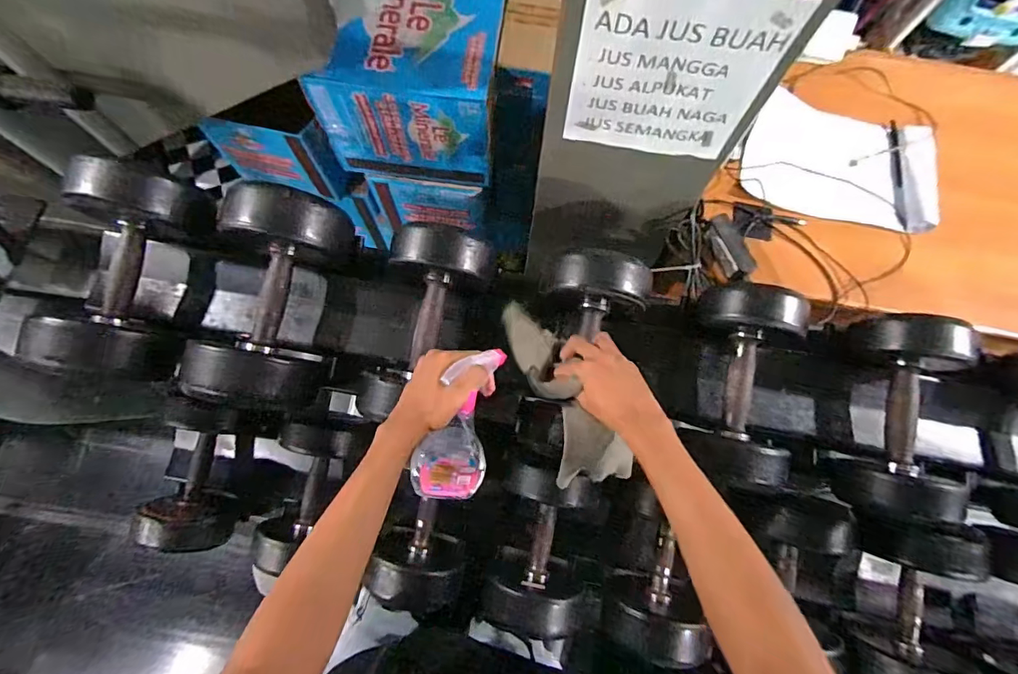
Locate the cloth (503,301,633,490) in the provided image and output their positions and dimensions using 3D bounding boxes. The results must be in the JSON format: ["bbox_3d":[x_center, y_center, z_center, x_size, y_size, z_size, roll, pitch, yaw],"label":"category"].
[{"bbox_3d":[0.056,0.067,0.580,0.085,0.082,0.253,-28,74,-9],"label":"cloth"}]

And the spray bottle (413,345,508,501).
[{"bbox_3d":[-0.057,0.105,0.533,0.078,0.060,0.187,17,104,4],"label":"spray bottle"}]

